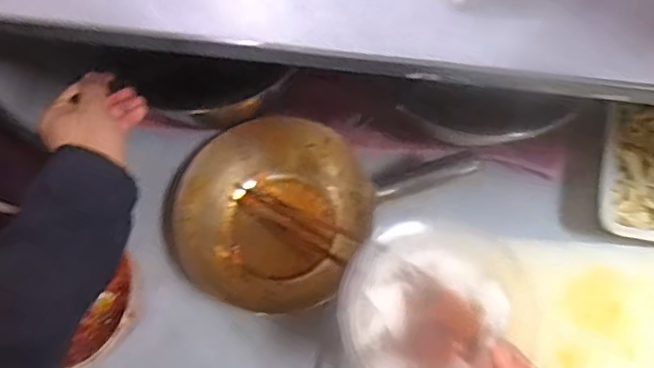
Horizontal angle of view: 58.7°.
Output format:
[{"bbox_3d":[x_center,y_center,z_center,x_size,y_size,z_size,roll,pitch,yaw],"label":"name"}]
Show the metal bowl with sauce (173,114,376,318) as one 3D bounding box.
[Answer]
[{"bbox_3d":[-0.063,0.037,0.695,0.209,0.072,0.222,-1,70,2],"label":"metal bowl with sauce"}]

